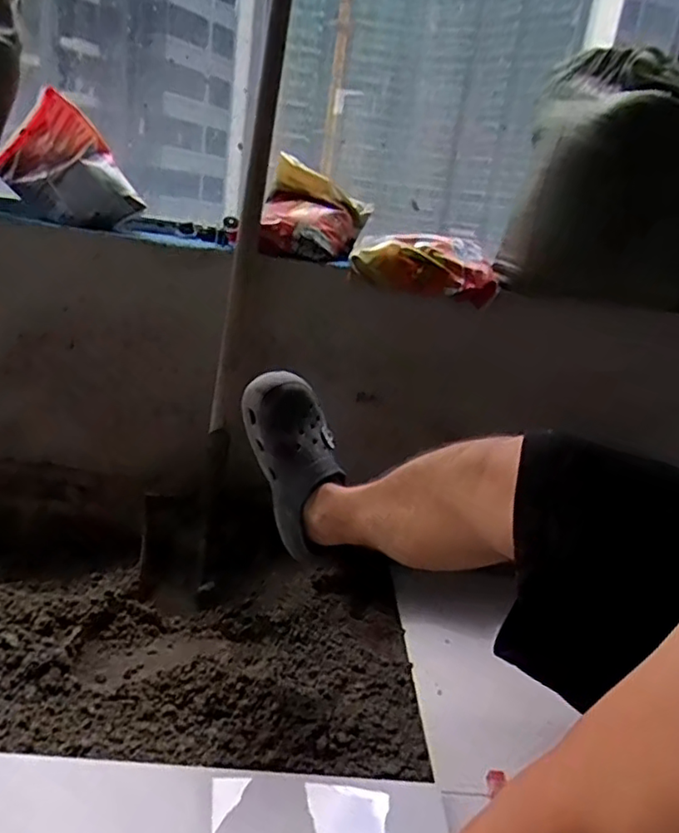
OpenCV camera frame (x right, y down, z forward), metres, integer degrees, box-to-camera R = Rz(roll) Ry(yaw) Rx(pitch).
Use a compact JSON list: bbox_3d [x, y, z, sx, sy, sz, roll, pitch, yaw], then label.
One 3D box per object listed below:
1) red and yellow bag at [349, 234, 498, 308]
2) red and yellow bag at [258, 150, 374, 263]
[{"bbox_3d":[0.148,-0.265,1.086,0.254,0.094,0.093,6,17,-2],"label":"red and yellow bag"},{"bbox_3d":[-0.040,-0.364,1.090,0.181,0.159,0.142,6,17,-2],"label":"red and yellow bag"}]

